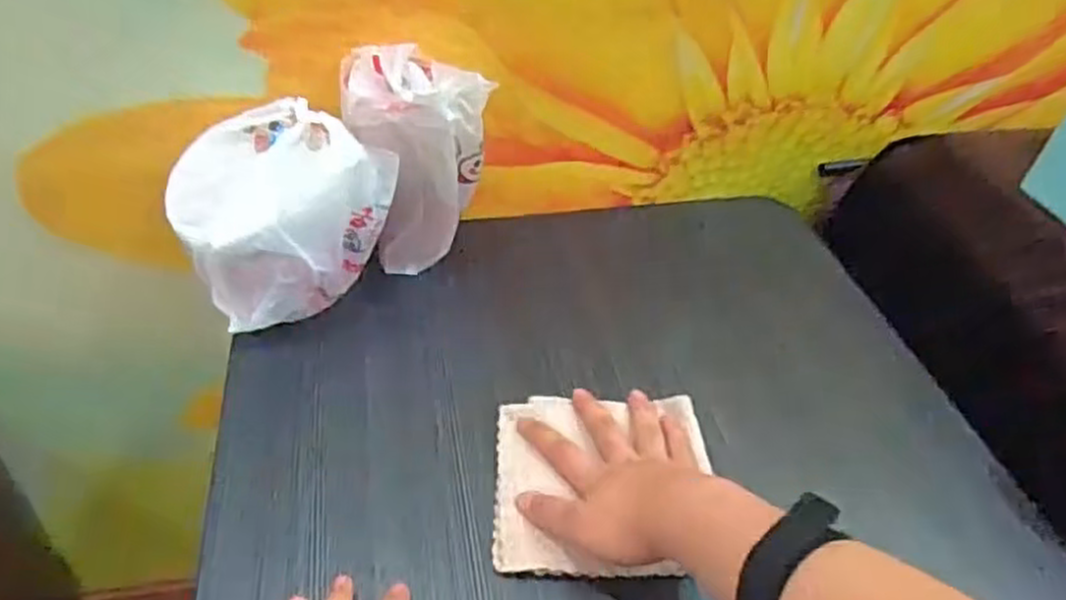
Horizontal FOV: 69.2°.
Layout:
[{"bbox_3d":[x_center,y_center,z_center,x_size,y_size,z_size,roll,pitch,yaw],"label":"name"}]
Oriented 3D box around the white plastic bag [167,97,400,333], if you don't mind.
[{"bbox_3d":[-0.211,-0.073,0.674,0.174,0.158,0.132,-12,43,-18],"label":"white plastic bag"}]

